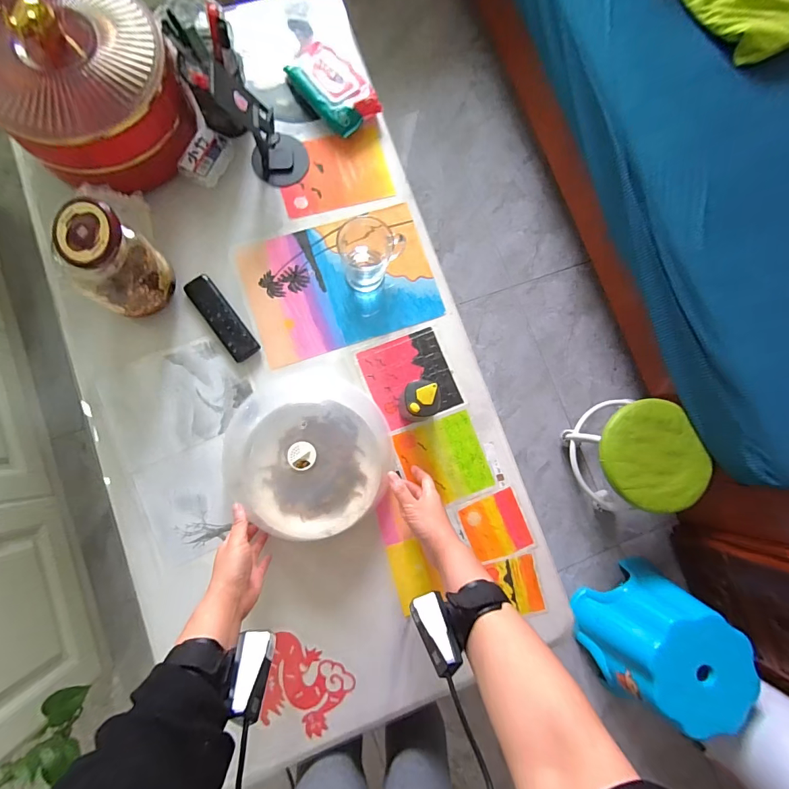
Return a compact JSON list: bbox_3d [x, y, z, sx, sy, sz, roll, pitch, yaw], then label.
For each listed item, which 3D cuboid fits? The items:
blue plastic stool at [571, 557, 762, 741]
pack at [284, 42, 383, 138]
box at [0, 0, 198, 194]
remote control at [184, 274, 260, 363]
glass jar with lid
[{"bbox_3d":[0.629,0.612,0.940,0.259,0.263,0.282,1,82,-5],"label":"blue plastic stool"},{"bbox_3d":[-0.107,-0.519,0.664,0.095,0.041,0.163,-43,88,-9],"label":"pack"},{"bbox_3d":[-0.425,-0.427,0.551,0.235,0.197,0.203,-40,87,-9],"label":"box"},{"bbox_3d":[-0.271,-0.121,0.610,0.045,0.023,0.149,-36,87,-8],"label":"remote control"},{"bbox_3d":[-0.371,-0.170,0.534,0.079,0.165,0.101,18,81,-2],"label":"glass jar with lid"}]

